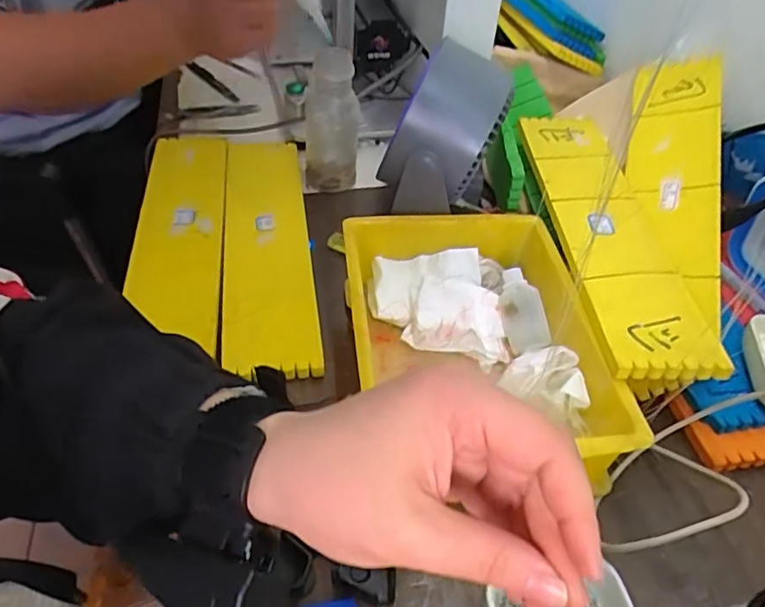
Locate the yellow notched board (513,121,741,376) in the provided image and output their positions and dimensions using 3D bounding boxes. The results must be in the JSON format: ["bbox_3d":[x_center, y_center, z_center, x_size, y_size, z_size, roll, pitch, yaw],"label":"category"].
[{"bbox_3d":[0.194,-0.074,0.523,0.085,0.013,0.352,0,44,-2],"label":"yellow notched board"}]

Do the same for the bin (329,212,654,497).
[{"bbox_3d":[0.065,0.028,0.461,0.177,0.069,0.246,-2,45,-7],"label":"bin"}]

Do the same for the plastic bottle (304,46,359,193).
[{"bbox_3d":[-0.056,-0.201,0.647,0.057,0.138,0.061,1,45,-3],"label":"plastic bottle"}]

